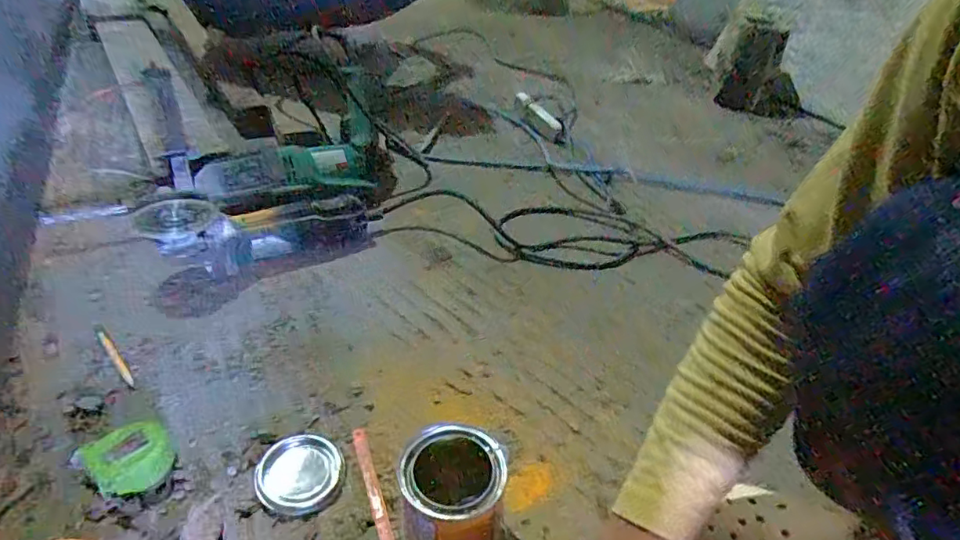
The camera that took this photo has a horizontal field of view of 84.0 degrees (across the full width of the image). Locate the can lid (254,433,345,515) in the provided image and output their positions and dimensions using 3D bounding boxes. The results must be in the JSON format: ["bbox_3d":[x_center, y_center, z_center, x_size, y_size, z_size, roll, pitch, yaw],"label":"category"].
[{"bbox_3d":[-0.166,0.186,0.493,0.076,0.006,0.075,3,38,-3],"label":"can lid"}]

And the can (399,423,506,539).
[{"bbox_3d":[-0.024,0.190,0.437,0.077,0.105,0.070,3,38,-3],"label":"can"}]

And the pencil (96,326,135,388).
[{"bbox_3d":[-0.401,0.094,0.586,0.010,0.007,0.115,-28,48,-37],"label":"pencil"}]

